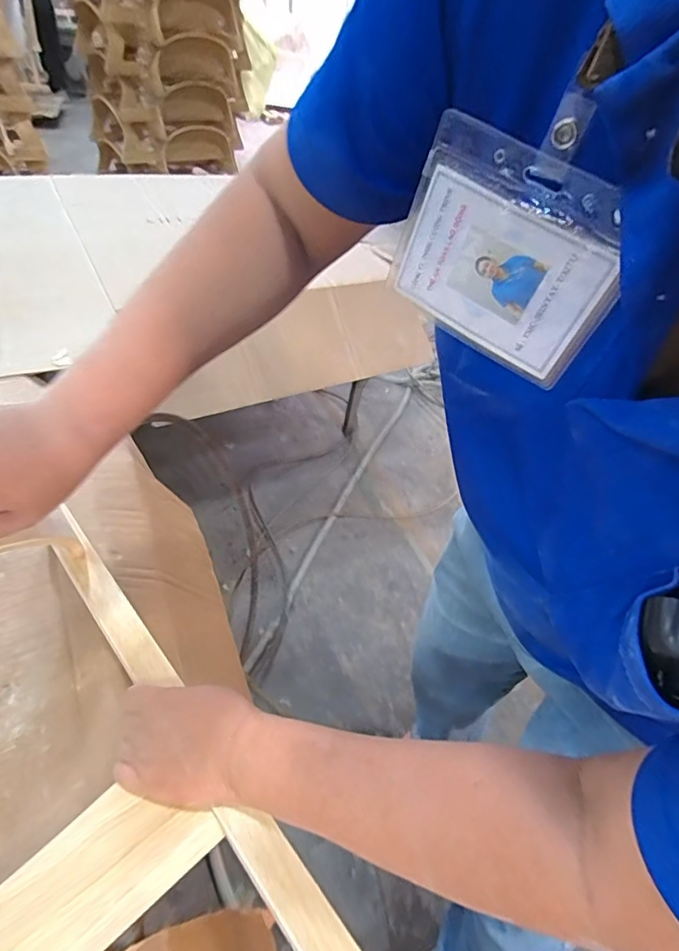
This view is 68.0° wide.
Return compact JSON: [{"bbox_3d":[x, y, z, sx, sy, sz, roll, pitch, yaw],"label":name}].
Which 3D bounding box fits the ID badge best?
[{"bbox_3d":[0.076,-0.105,0.213,0.098,0.116,0.007,36,49,13],"label":"ID badge"}]

